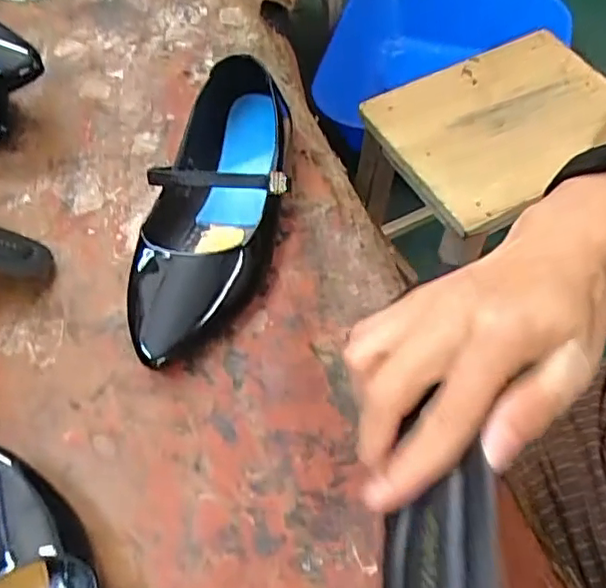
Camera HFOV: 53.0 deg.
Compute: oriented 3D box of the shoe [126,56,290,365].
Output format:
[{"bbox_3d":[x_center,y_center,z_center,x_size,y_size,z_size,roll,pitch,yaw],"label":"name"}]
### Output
[{"bbox_3d":[-0.063,-0.071,0.436,0.087,0.067,0.239,8,59,5],"label":"shoe"}]

